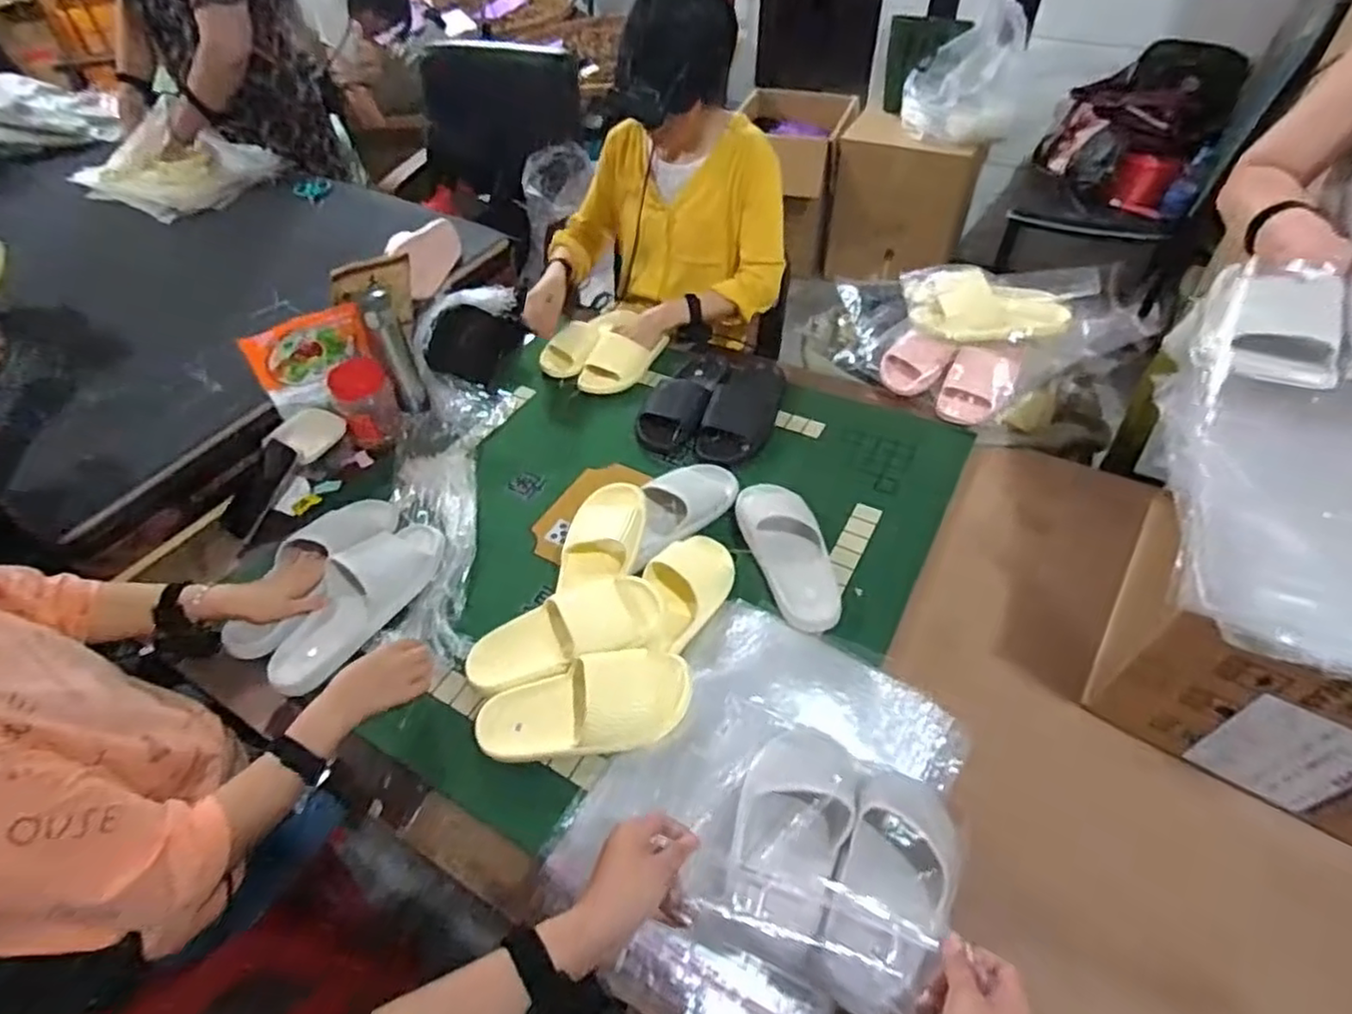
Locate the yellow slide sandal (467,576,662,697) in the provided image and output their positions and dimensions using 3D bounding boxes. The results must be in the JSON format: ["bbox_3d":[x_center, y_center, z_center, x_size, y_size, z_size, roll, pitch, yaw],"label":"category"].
[{"bbox_3d":[-0.138,0.164,0.833,0.245,0.082,0.093,-12,50,-8],"label":"yellow slide sandal"}]

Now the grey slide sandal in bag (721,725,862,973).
[{"bbox_3d":[0.111,0.290,0.630,0.101,0.058,0.243,16,33,15],"label":"grey slide sandal in bag"}]

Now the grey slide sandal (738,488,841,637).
[{"bbox_3d":[0.152,0.055,0.919,0.105,0.050,0.249,-8,49,-5],"label":"grey slide sandal"}]

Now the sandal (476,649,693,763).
[{"bbox_3d":[-0.105,0.231,0.777,0.245,0.062,0.097,-9,49,-5],"label":"sandal"}]

